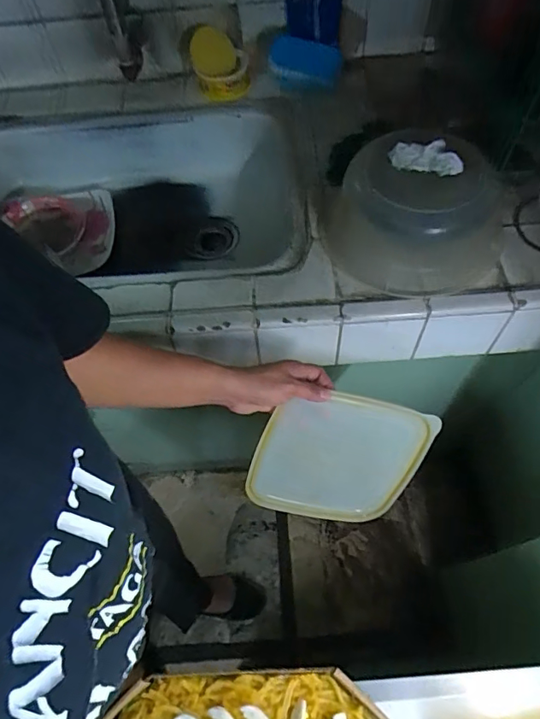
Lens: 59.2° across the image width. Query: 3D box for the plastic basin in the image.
[{"bbox_3d":[0.188,-0.200,0.623,0.244,0.130,0.217,35,68,20],"label":"plastic basin"}]

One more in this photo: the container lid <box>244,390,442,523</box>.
[{"bbox_3d":[0.088,0.136,0.634,0.209,0.212,0.010,15,29,-9],"label":"container lid"}]

